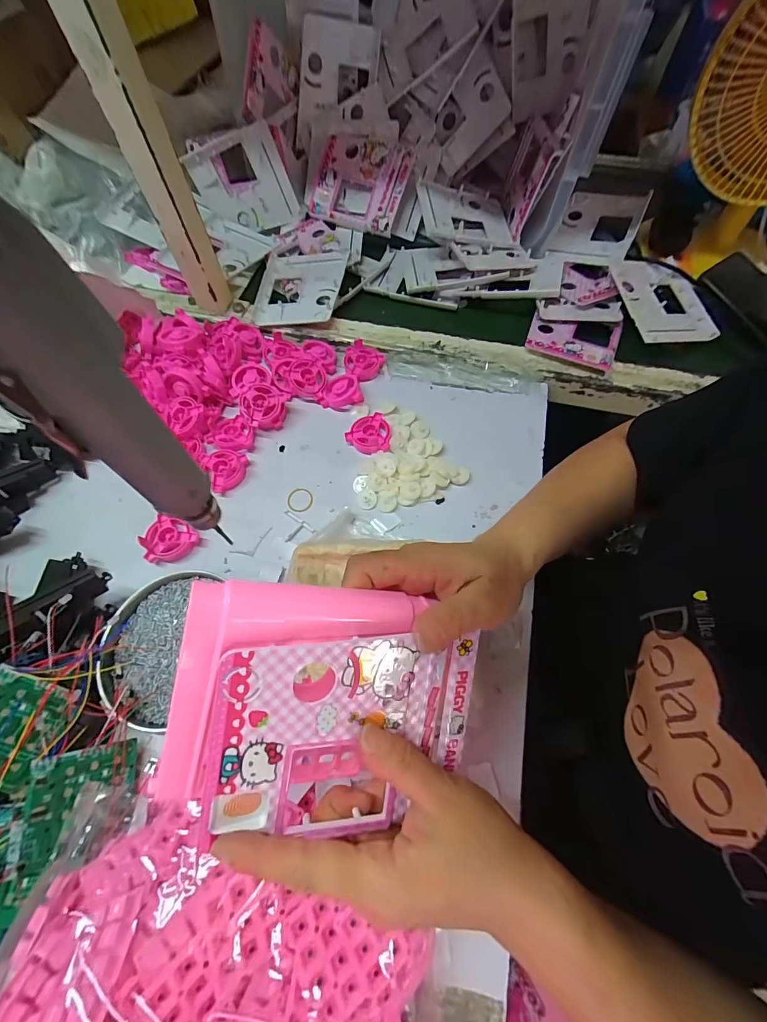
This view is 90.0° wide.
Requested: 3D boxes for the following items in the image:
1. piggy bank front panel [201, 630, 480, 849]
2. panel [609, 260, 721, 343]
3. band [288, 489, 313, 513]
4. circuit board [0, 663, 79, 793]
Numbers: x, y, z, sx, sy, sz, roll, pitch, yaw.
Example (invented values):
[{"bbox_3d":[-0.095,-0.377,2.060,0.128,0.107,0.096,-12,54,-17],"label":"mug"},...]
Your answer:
[{"bbox_3d":[-0.016,0.118,0.205,0.139,0.007,0.106,6,96,-22],"label":"piggy bank front panel"},{"bbox_3d":[0.382,-0.286,0.521,0.123,0.008,0.139,-4,71,-10],"label":"panel"},{"bbox_3d":[-0.095,-0.013,0.437,0.028,0.004,0.030,0,65,-1],"label":"band"},{"bbox_3d":[-0.281,0.163,0.288,0.064,0.009,0.073,40,60,-28],"label":"circuit board"}]

